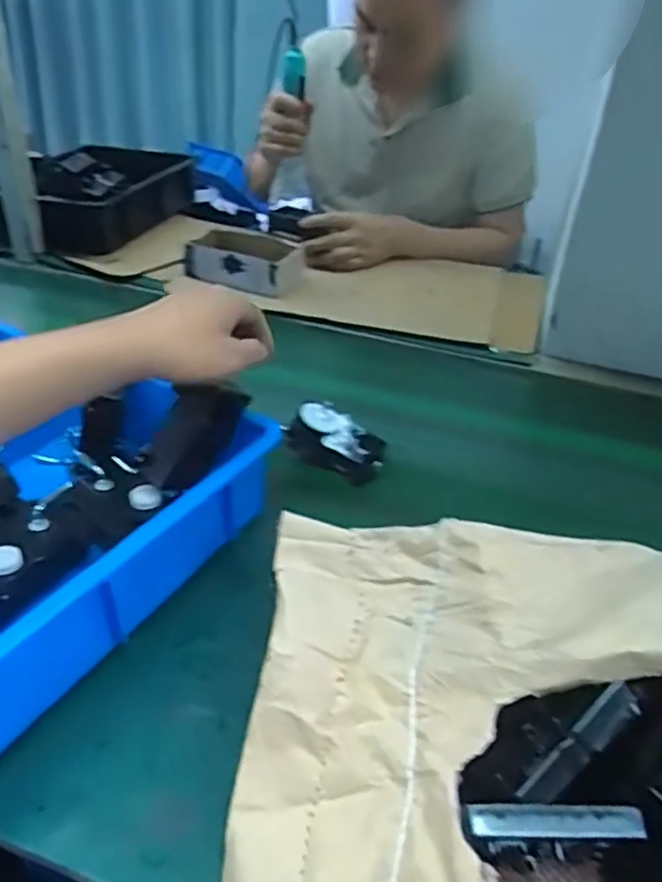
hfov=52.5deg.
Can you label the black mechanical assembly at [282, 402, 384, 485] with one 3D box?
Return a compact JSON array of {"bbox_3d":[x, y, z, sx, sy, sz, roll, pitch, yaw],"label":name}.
[{"bbox_3d":[0.003,-0.002,0.709,0.107,0.055,0.064,14,35,13],"label":"black mechanical assembly"}]

